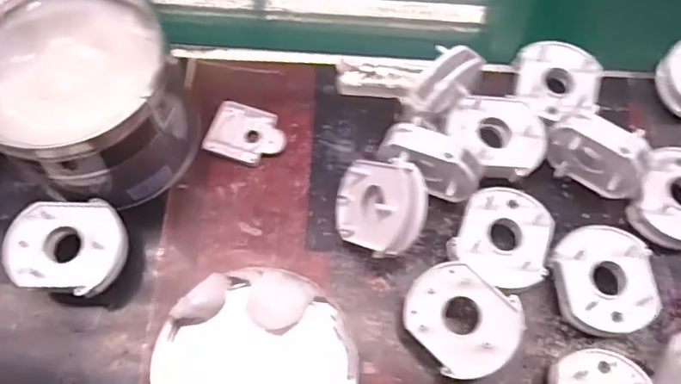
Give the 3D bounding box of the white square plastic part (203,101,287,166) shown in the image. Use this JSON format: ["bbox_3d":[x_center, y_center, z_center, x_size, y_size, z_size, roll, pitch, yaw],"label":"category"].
[{"bbox_3d":[-0.072,-0.044,0.454,0.058,0.008,0.044,16,69,5],"label":"white square plastic part"}]

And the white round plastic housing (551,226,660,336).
[{"bbox_3d":[0.177,0.062,0.400,0.061,0.034,0.069,-7,69,-3],"label":"white round plastic housing"}]

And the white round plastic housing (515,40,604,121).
[{"bbox_3d":[0.169,-0.082,0.465,0.062,0.033,0.064,8,68,3],"label":"white round plastic housing"}]

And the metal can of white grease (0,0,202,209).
[{"bbox_3d":[-0.174,-0.066,0.415,0.126,0.098,0.124,0,68,-1],"label":"metal can of white grease"}]

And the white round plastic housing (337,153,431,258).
[{"bbox_3d":[0.027,0.010,0.403,0.022,0.073,0.062,8,92,-40],"label":"white round plastic housing"}]

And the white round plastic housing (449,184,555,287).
[{"bbox_3d":[0.113,0.034,0.414,0.063,0.034,0.067,0,68,-1],"label":"white round plastic housing"}]

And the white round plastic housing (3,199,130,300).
[{"bbox_3d":[-0.183,0.039,0.403,0.073,0.038,0.061,8,68,2],"label":"white round plastic housing"}]

